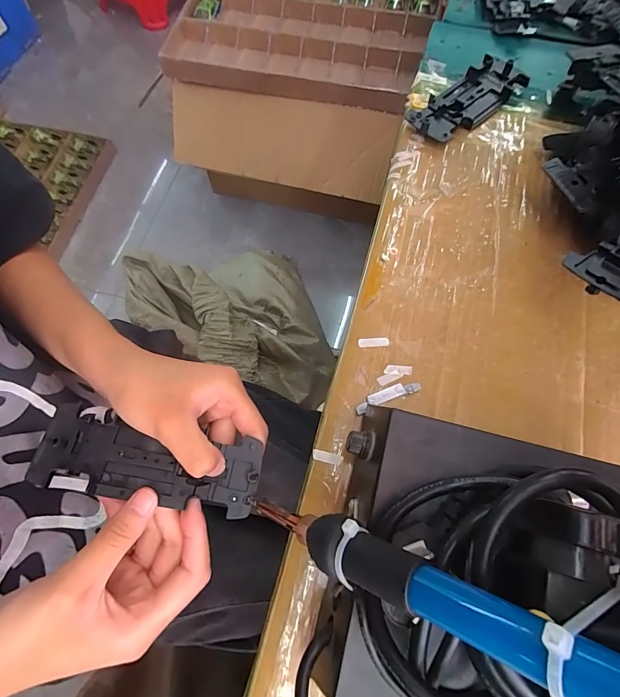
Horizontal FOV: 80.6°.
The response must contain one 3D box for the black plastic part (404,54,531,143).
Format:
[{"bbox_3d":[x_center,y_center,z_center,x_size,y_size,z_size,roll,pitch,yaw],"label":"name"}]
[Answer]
[{"bbox_3d":[0.139,-0.220,0.324,0.114,0.013,0.046,-39,73,-13],"label":"black plastic part"}]

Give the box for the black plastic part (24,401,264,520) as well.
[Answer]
[{"bbox_3d":[-0.094,0.067,0.217,0.125,0.008,0.045,13,69,-3],"label":"black plastic part"}]

